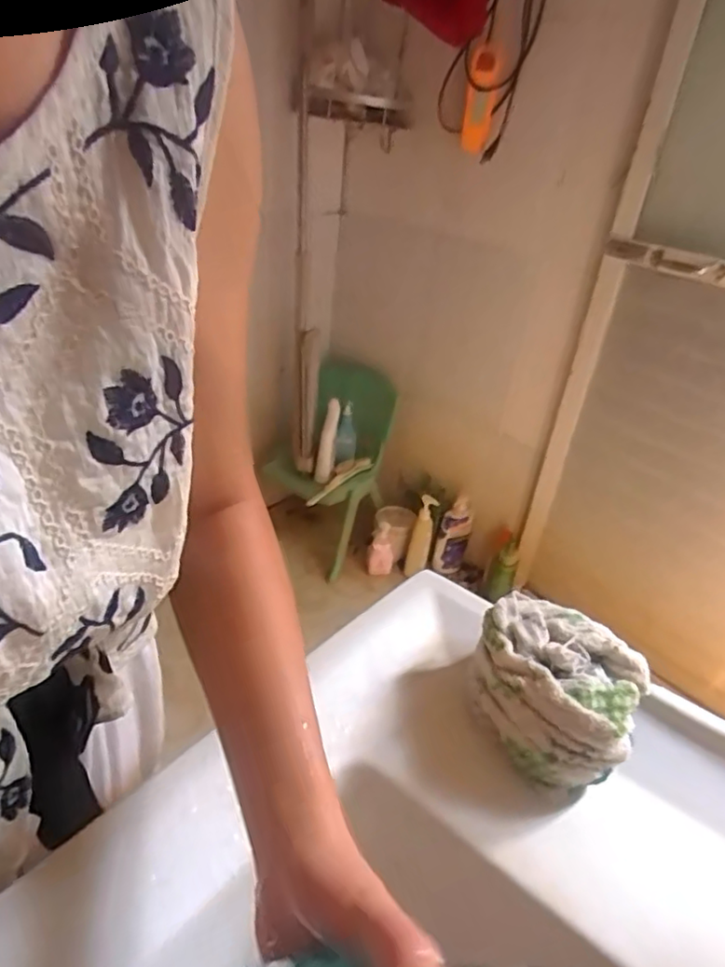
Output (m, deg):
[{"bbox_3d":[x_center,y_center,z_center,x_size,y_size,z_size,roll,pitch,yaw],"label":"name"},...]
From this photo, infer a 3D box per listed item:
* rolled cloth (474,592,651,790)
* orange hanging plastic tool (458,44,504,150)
[{"bbox_3d":[0.129,0.149,0.433,0.110,0.079,0.102,23,39,21],"label":"rolled cloth"},{"bbox_3d":[0.255,-0.842,1.342,0.072,0.193,0.030,14,37,9],"label":"orange hanging plastic tool"}]

